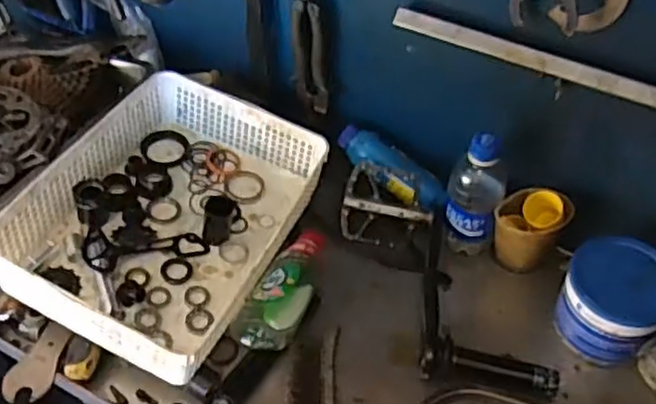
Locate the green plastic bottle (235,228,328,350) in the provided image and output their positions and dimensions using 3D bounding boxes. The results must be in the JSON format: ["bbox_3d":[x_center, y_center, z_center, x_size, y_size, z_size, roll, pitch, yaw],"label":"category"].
[{"bbox_3d":[-0.044,0.094,0.765,0.066,0.060,0.174,12,48,13],"label":"green plastic bottle"}]

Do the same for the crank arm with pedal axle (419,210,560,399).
[{"bbox_3d":[0.173,0.103,0.747,0.140,0.045,0.199,4,47,6],"label":"crank arm with pedal axle"}]

